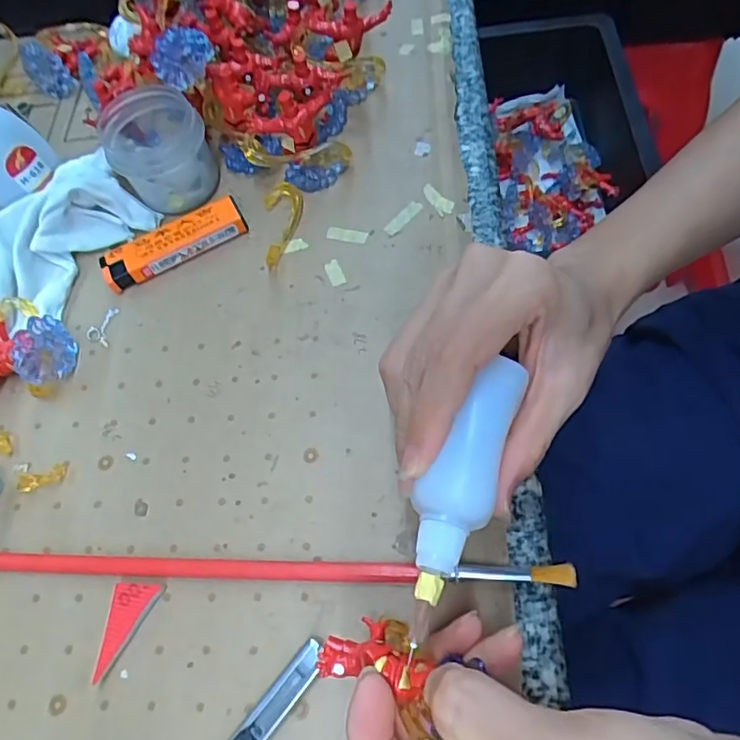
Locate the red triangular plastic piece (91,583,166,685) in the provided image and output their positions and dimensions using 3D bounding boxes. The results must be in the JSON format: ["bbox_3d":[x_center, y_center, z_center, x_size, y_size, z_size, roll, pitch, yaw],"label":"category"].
[{"bbox_3d":[-0.105,0.105,0.240,0.017,0.005,0.041,27,69,15],"label":"red triangular plastic piece"}]

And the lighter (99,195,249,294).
[{"bbox_3d":[-0.108,-0.070,0.318,0.079,0.011,0.025,-28,66,-10],"label":"lighter"}]

